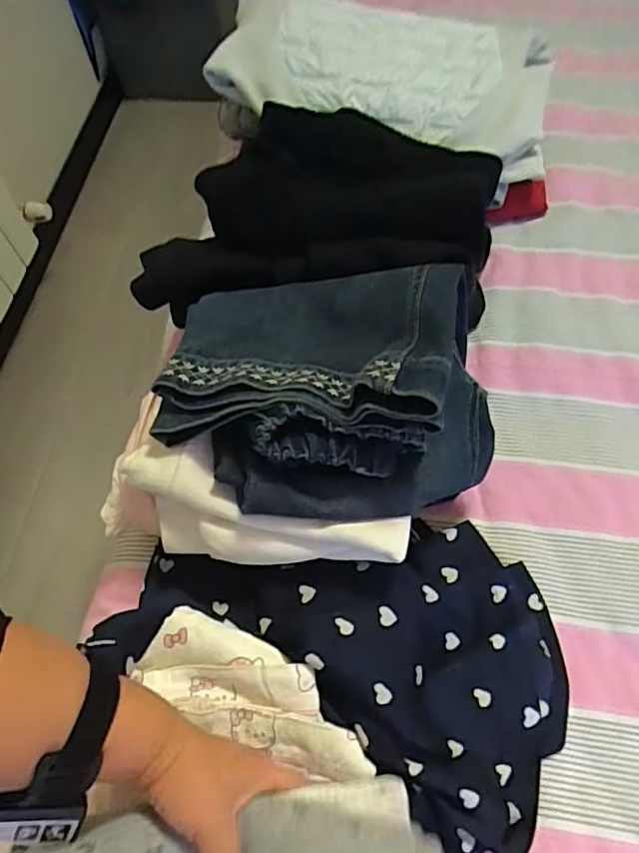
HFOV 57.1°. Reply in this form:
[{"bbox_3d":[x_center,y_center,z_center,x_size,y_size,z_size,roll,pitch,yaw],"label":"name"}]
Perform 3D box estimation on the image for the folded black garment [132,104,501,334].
[{"bbox_3d":[-0.018,-0.188,0.615,0.338,0.178,0.192,0,61,3],"label":"folded black garment"}]

